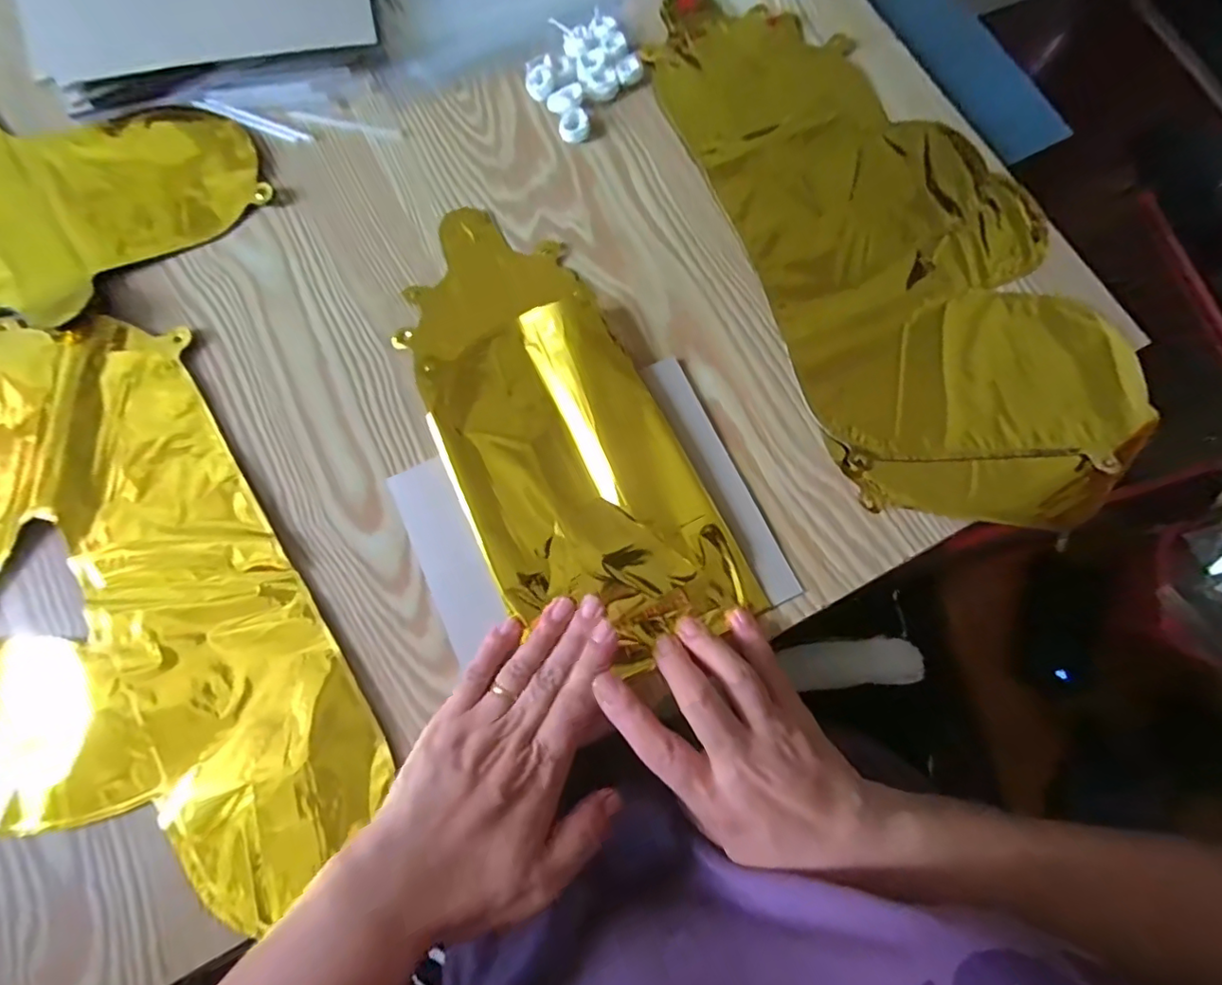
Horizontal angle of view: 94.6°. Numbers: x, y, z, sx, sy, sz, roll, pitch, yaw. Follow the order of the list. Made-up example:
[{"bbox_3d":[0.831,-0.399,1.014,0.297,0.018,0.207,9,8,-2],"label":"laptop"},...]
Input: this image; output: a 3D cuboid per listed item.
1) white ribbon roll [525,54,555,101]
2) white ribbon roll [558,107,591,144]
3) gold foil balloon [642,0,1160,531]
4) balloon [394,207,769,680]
[{"bbox_3d":[-0.051,-0.298,0.408,0.020,0.011,0.028,-10,76,-4],"label":"white ribbon roll"},{"bbox_3d":[-0.026,-0.259,0.399,0.021,0.011,0.021,0,75,-2],"label":"white ribbon roll"},{"bbox_3d":[0.186,-0.187,0.387,0.202,0.010,0.433,-22,77,-7],"label":"gold foil balloon"},{"bbox_3d":[-0.041,-0.042,0.344,0.131,0.018,0.300,-29,79,-9],"label":"balloon"}]

